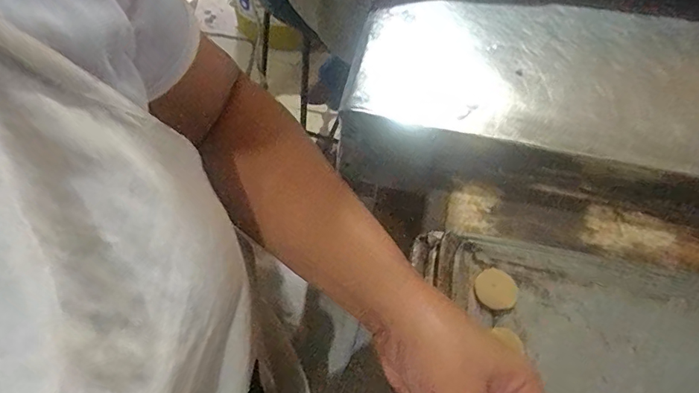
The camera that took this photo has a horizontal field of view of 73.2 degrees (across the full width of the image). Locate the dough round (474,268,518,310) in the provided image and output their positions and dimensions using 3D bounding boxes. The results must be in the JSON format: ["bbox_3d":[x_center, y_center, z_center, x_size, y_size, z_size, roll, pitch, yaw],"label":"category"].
[{"bbox_3d":[0.107,0.066,0.341,0.030,0.004,0.029,2,58,-3],"label":"dough round"}]

